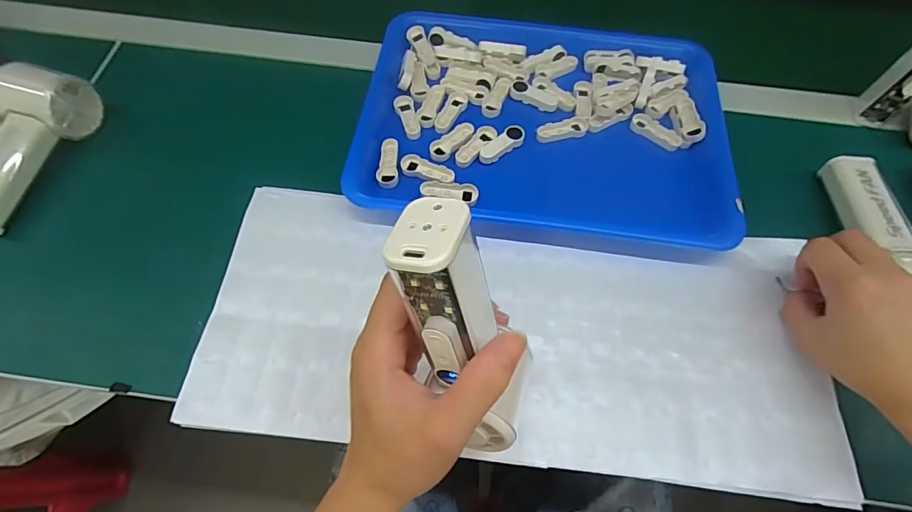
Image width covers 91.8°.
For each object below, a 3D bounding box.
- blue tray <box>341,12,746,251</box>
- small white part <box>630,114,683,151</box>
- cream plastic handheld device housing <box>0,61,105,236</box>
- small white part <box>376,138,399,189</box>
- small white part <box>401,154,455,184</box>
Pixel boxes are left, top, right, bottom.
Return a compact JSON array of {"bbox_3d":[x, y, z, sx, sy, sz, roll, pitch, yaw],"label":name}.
[{"bbox_3d":[0.083,-0.136,0.427,0.330,0.032,0.246,7,63,2],"label":"blue tray"},{"bbox_3d":[0.193,-0.119,0.429,0.051,0.009,0.018,37,68,16],"label":"small white part"},{"bbox_3d":[-0.374,-0.096,0.376,0.055,0.051,0.147,9,63,3],"label":"cream plastic handheld device housing"},{"bbox_3d":[-0.062,-0.084,0.405,0.019,0.010,0.050,-2,63,-3],"label":"small white part"},{"bbox_3d":[-0.026,-0.078,0.399,0.050,0.004,0.018,19,64,8],"label":"small white part"}]

